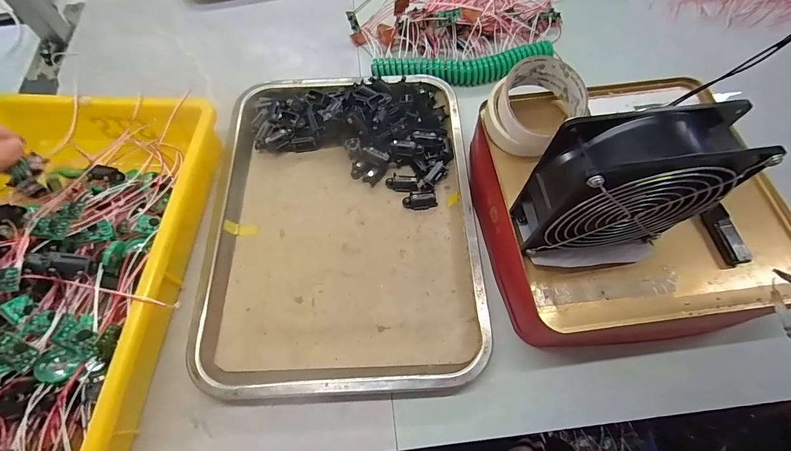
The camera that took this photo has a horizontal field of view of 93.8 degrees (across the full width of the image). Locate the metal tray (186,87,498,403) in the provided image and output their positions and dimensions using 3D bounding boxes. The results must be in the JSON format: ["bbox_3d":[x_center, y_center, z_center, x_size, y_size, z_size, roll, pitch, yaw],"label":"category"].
[{"bbox_3d":[-0.054,-0.015,0.379,0.261,0.031,0.341,-3,66,-1],"label":"metal tray"}]

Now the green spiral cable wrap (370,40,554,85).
[{"bbox_3d":[0.084,-0.200,0.467,0.221,0.027,0.047,-2,66,-1],"label":"green spiral cable wrap"}]

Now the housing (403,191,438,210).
[{"bbox_3d":[0.026,-0.028,0.390,0.035,0.015,0.017,-9,66,-4],"label":"housing"}]

